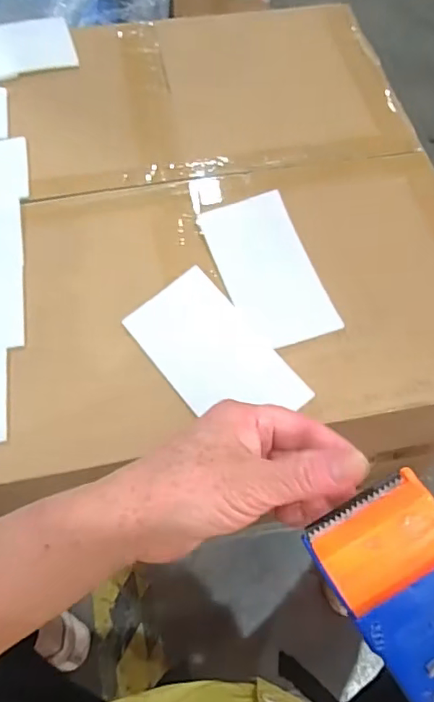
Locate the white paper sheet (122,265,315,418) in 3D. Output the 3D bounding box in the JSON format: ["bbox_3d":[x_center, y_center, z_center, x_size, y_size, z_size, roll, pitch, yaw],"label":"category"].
[{"bbox_3d":[-0.002,0.004,0.408,0.076,0.010,0.138,-37,69,-10],"label":"white paper sheet"}]

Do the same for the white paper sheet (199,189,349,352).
[{"bbox_3d":[0.042,-0.070,0.447,0.075,0.004,0.142,-17,66,-7],"label":"white paper sheet"}]

